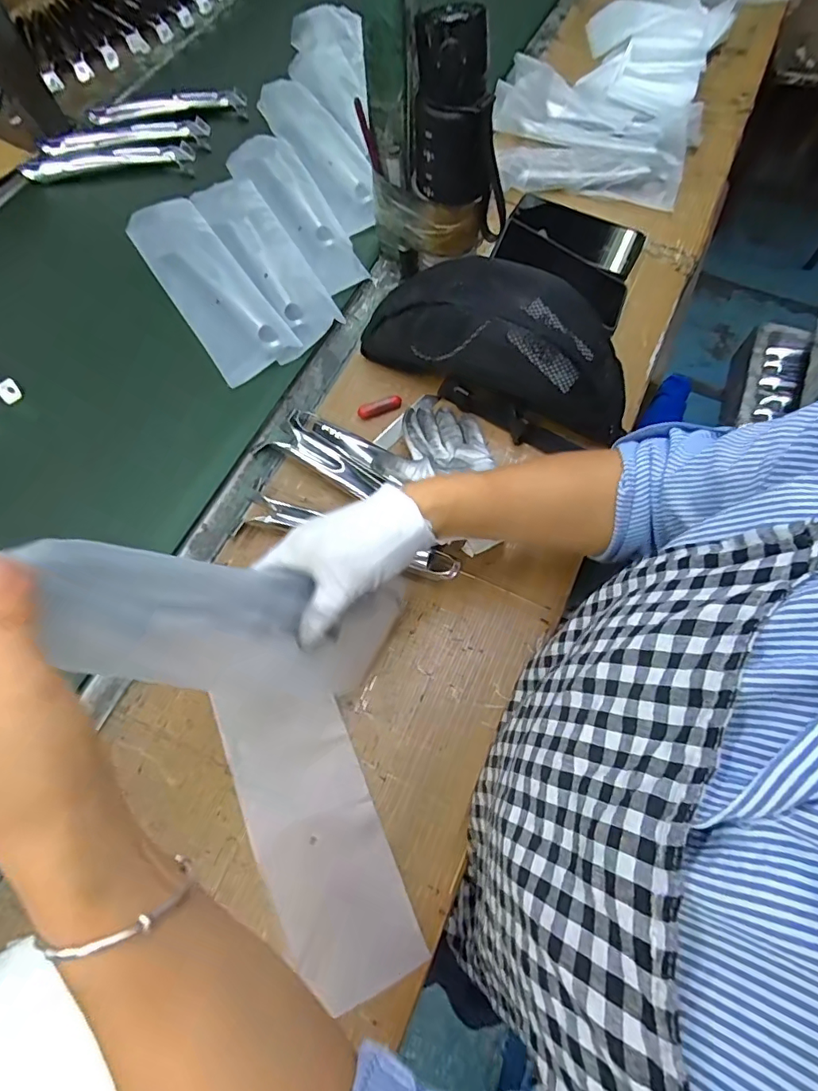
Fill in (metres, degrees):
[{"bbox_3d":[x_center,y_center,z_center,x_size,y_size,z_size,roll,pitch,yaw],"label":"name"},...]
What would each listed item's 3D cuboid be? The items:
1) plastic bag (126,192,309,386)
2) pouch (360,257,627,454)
[{"bbox_3d":[-0.238,-0.309,0.594,0.087,0.033,0.277,-33,71,-12],"label":"plastic bag"},{"bbox_3d":[0.102,-0.218,0.520,0.281,0.097,0.151,22,69,10],"label":"pouch"}]

